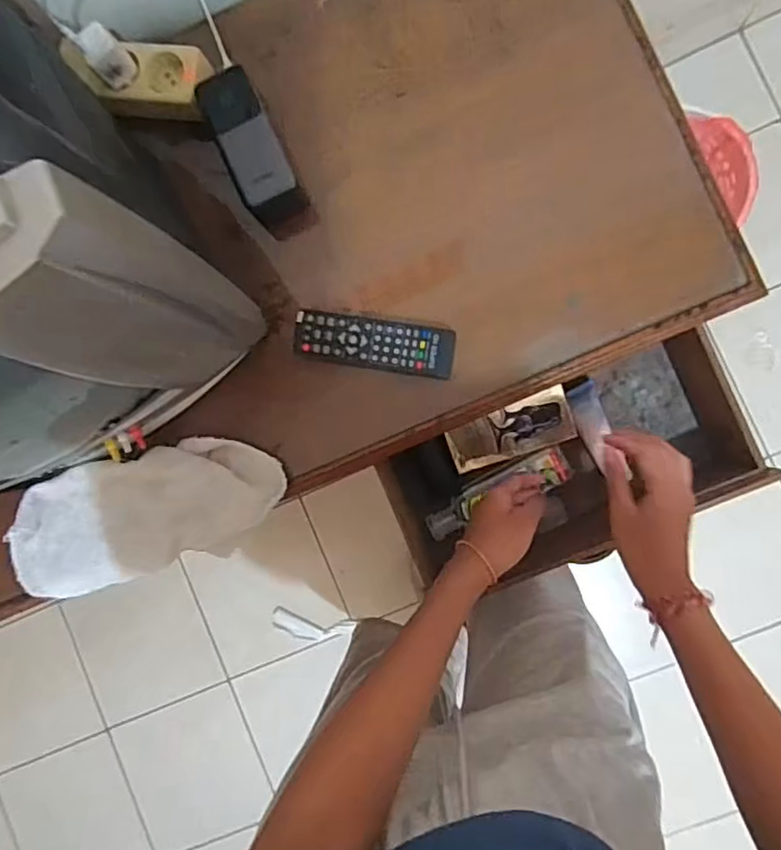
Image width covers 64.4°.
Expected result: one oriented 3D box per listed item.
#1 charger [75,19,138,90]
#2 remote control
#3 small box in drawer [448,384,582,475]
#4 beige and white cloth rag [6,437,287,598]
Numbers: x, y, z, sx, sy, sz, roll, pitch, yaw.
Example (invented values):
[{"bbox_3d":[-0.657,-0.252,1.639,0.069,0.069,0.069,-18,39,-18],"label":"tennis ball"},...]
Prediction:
[{"bbox_3d":[-0.259,-0.336,0.564,0.033,0.049,0.029,-42,84,4],"label":"charger"},{"bbox_3d":[-0.016,-0.076,0.584,0.148,0.025,0.046,9,90,10],"label":"remote control"},{"bbox_3d":[0.133,0.007,0.683,0.135,0.022,0.057,-20,85,9],"label":"small box in drawer"},{"bbox_3d":[-0.241,0.088,0.608,0.277,0.044,0.115,-16,86,9],"label":"beige and white cloth rag"}]

